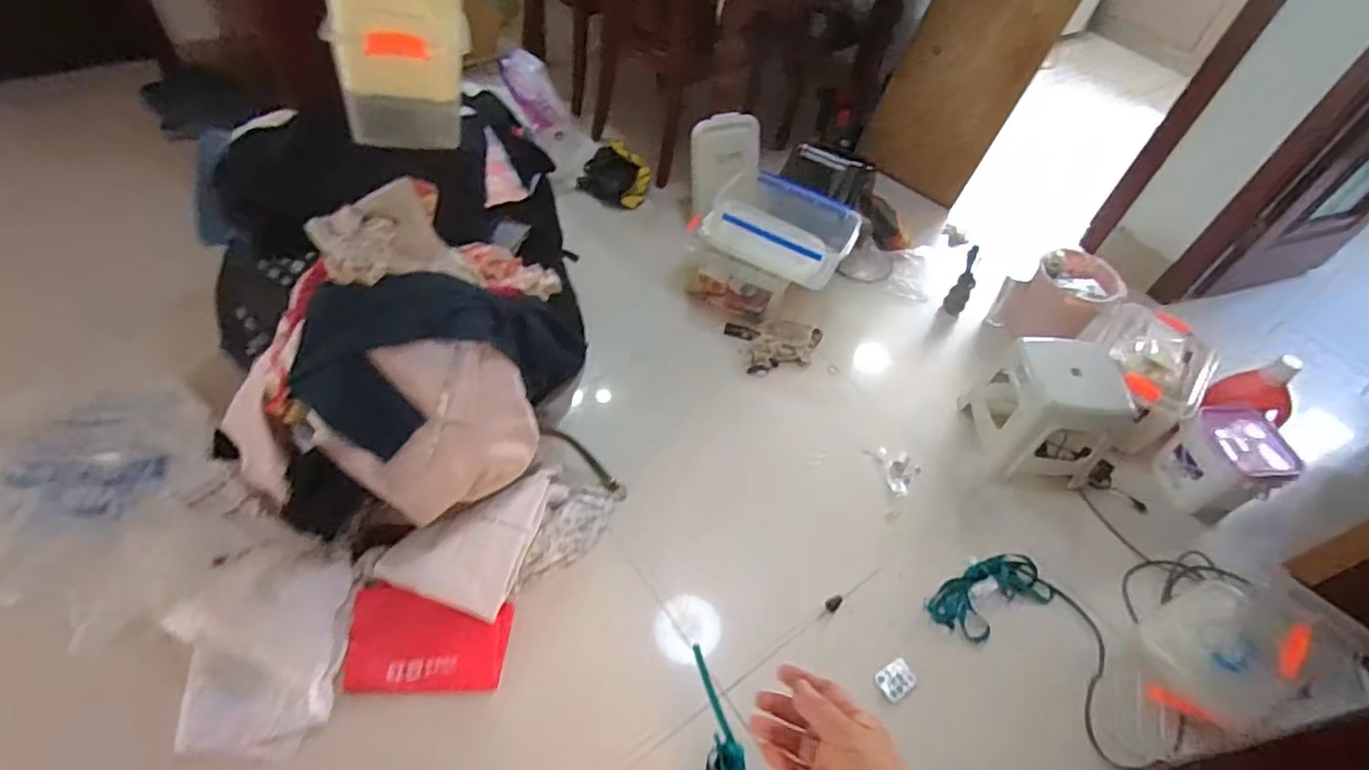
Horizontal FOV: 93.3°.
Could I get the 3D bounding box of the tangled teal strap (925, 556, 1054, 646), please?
[{"bbox_3d":[0.616,0.422,1.306,0.256,0.050,0.124,-15,48,-22],"label":"tangled teal strap"}]

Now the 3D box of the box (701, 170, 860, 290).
[{"bbox_3d":[0.262,-0.432,1.742,0.388,0.160,0.289,16,44,9],"label":"box"}]

